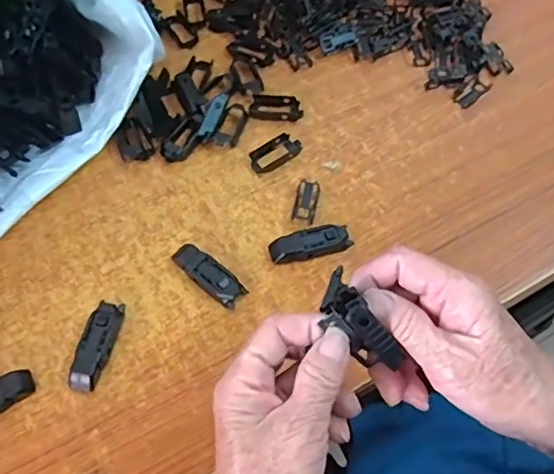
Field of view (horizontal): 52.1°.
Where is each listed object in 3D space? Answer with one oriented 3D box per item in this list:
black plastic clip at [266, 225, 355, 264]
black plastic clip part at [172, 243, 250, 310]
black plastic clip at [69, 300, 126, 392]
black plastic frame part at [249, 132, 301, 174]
[{"bbox_3d":[0.027,0.005,0.464,0.066,0.014,0.024,-16,61,-10],"label":"black plastic clip"},{"bbox_3d":[-0.055,0.029,0.451,0.065,0.014,0.023,34,65,17],"label":"black plastic clip part"},{"bbox_3d":[-0.133,0.079,0.418,0.023,0.015,0.067,9,60,5],"label":"black plastic clip"},{"bbox_3d":[-0.001,-0.077,0.514,0.051,0.006,0.024,-31,68,-17],"label":"black plastic frame part"}]

